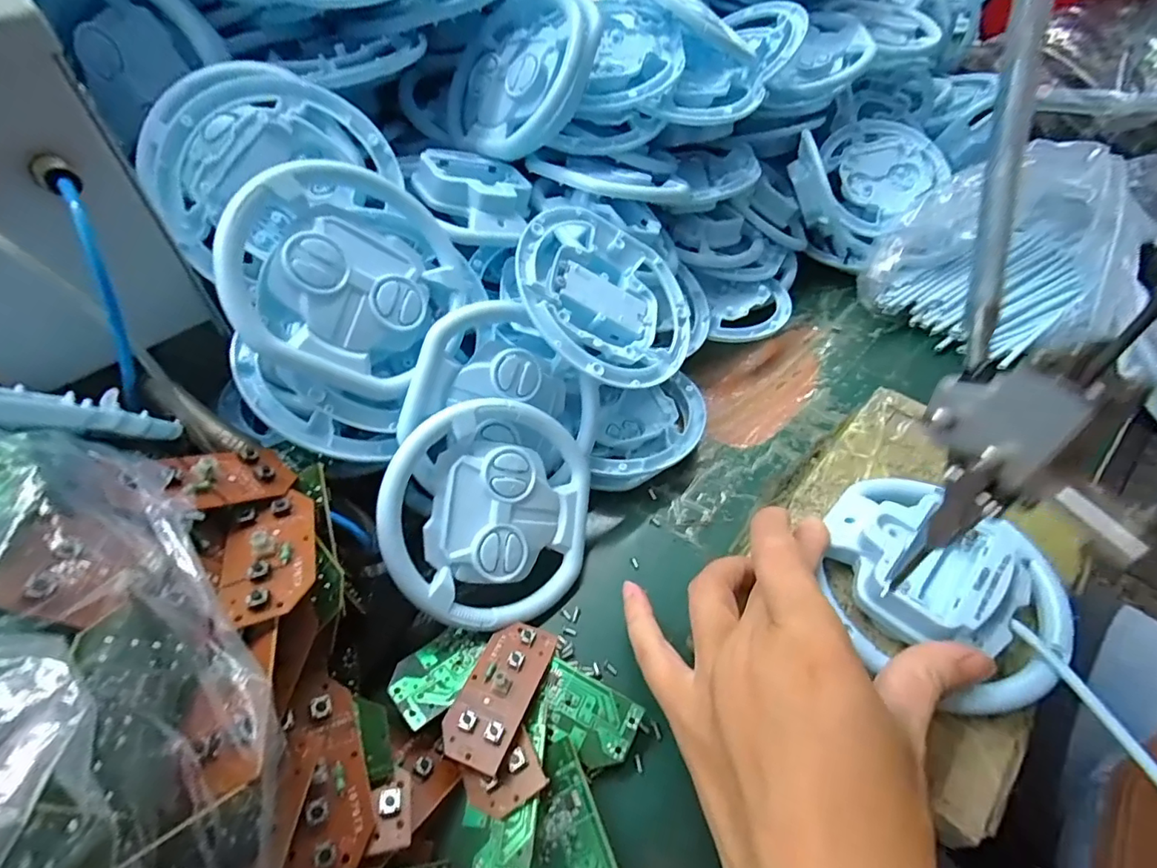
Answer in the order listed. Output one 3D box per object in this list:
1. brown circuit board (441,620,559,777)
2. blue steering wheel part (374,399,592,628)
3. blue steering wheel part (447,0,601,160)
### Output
[{"bbox_3d":[-0.033,0.104,0.222,0.028,0.009,0.060,17,50,13],"label":"brown circuit board"},{"bbox_3d":[-0.040,0.036,0.254,0.100,0.015,0.100,3,83,-28],"label":"blue steering wheel part"},{"bbox_3d":[-0.035,-0.215,0.324,0.102,0.096,0.024,27,10,32],"label":"blue steering wheel part"}]

